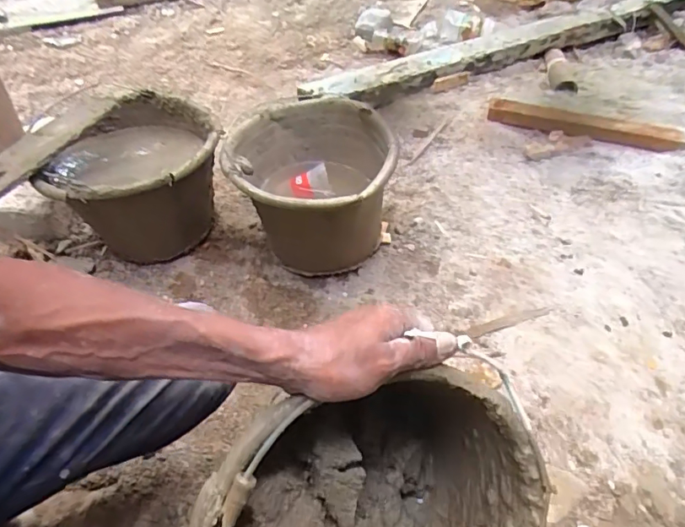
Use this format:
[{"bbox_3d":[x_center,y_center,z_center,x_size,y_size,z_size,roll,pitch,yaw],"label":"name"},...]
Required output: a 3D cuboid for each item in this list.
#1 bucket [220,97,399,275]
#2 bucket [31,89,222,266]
[{"bbox_3d":[-0.055,-0.124,0.873,0.258,0.217,0.294,-3,45,0],"label":"bucket"},{"bbox_3d":[-0.358,-0.136,0.912,0.277,0.219,0.288,-16,47,-15],"label":"bucket"}]

